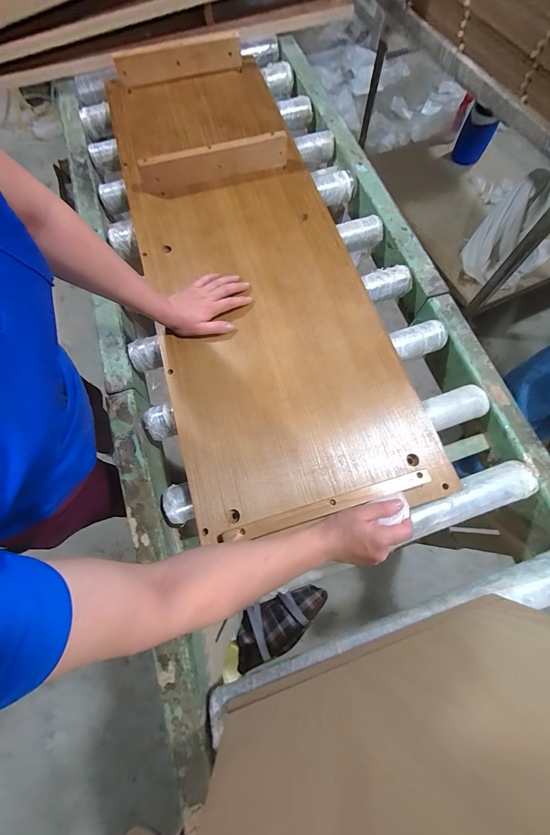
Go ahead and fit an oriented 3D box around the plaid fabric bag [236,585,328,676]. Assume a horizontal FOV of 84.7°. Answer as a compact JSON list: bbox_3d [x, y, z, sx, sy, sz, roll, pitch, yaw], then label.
[{"bbox_3d":[0.012,0.573,0.854,0.282,0.088,0.116,-28,75,-7],"label":"plaid fabric bag"}]

